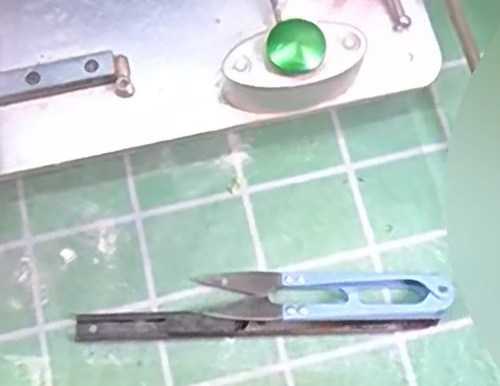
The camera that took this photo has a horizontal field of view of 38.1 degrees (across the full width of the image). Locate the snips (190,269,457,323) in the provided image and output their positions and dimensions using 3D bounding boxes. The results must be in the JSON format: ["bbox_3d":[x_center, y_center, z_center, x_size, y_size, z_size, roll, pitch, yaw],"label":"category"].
[{"bbox_3d":[0.032,0.042,0.300,0.101,0.005,0.024,-2,47,2],"label":"snips"}]

